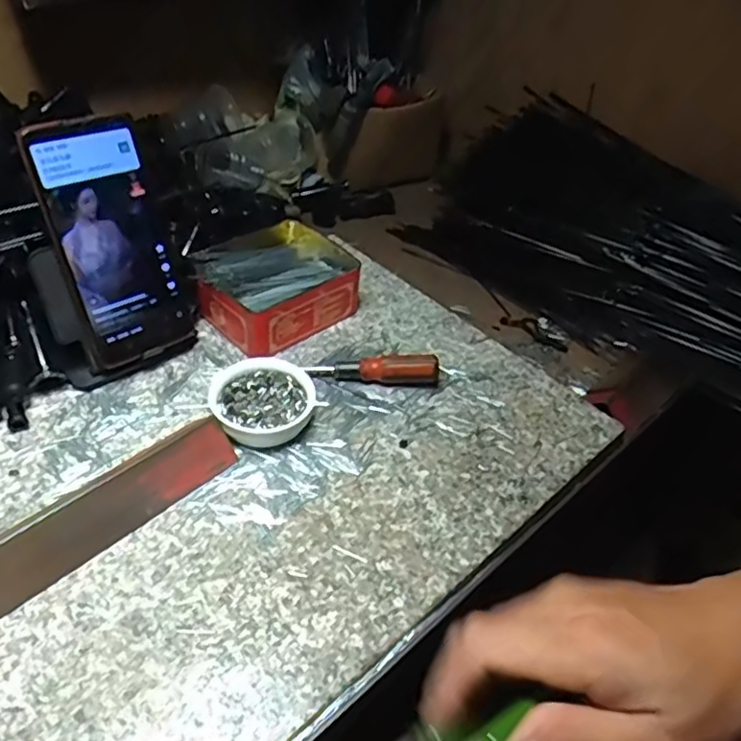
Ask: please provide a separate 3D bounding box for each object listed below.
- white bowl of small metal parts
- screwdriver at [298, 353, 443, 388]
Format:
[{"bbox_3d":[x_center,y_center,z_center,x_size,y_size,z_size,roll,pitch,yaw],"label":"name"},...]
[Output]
[{"bbox_3d":[-0.077,0.025,0.462,0.070,0.028,0.073,4,41,-4],"label":"white bowl of small metal parts"},{"bbox_3d":[0.002,-0.001,0.508,0.112,0.025,0.018,4,41,-4],"label":"screwdriver"}]

